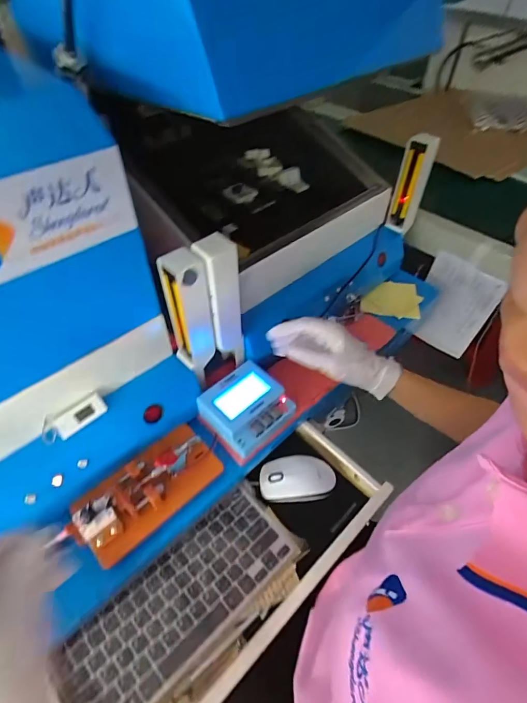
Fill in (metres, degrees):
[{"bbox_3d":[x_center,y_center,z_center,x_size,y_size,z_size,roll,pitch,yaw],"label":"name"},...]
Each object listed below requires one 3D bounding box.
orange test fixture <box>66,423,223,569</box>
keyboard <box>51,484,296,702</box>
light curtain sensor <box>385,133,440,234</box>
[{"bbox_3d":[-0.141,0.160,0.458,0.173,0.039,0.088,-35,58,-27],"label":"orange test fixture"},{"bbox_3d":[-0.096,0.295,0.455,0.273,0.016,0.109,-34,57,-27],"label":"keyboard"},{"bbox_3d":[0.257,-0.289,0.662,0.050,0.155,0.031,17,51,13],"label":"light curtain sensor"}]

